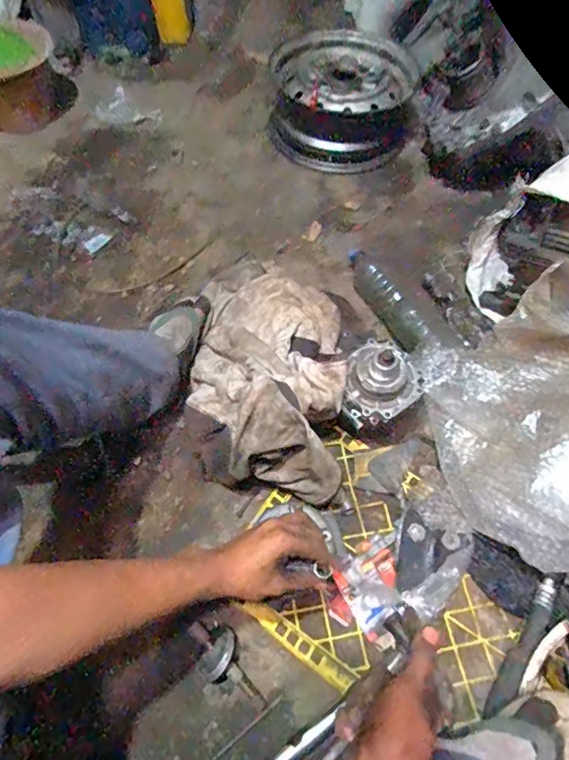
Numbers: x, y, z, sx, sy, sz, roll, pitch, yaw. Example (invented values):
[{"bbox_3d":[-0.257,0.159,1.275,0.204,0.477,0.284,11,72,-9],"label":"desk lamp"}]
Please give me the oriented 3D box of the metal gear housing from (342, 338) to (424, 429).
[{"bbox_3d":[0.141,-0.007,0.689,0.123,0.096,0.117,1,61,-2],"label":"metal gear housing"}]

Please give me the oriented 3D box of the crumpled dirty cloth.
[{"bbox_3d":[-0.027,-0.049,0.769,0.243,0.171,0.471,0,61,-2],"label":"crumpled dirty cloth"}]

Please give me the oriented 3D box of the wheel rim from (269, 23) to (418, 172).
[{"bbox_3d":[0.133,-0.684,1.116,0.331,0.164,0.371,0,61,-2],"label":"wheel rim"}]

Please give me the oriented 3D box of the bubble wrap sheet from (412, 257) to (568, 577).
[{"bbox_3d":[0.419,0.035,0.708,0.398,0.174,0.373,-29,66,-17],"label":"bubble wrap sheet"}]

